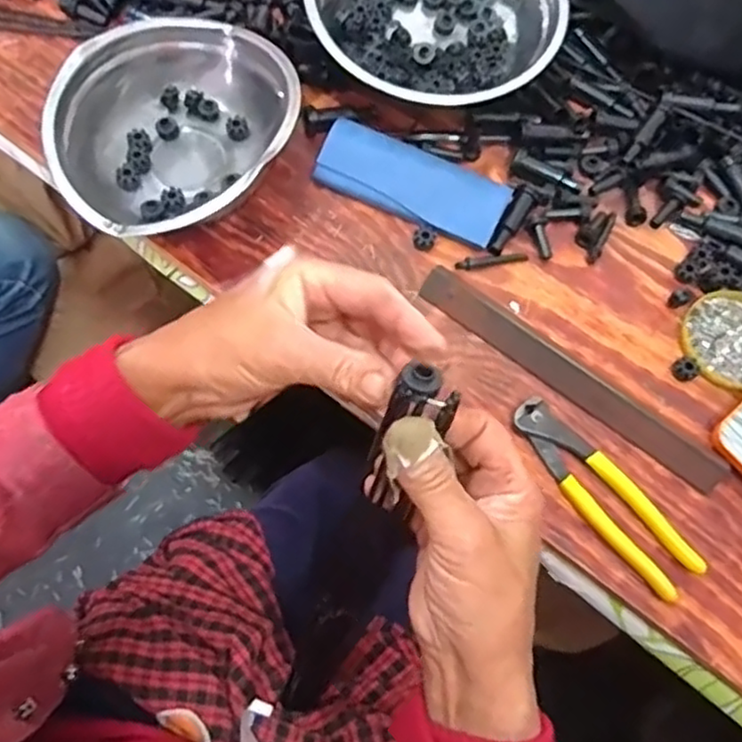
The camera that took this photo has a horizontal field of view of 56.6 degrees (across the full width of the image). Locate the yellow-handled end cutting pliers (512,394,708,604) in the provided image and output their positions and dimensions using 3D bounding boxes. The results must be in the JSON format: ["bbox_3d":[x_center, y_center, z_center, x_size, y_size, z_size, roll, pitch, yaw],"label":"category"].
[{"bbox_3d":[0.166,0.089,0.500,0.044,0.013,0.164,-39,75,-18],"label":"yellow-handled end cutting pliers"}]

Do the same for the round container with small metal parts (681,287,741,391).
[{"bbox_3d":[0.295,-0.027,0.558,0.088,0.014,0.082,2,67,-4],"label":"round container with small metal parts"}]

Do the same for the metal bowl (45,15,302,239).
[{"bbox_3d":[-0.156,-0.196,0.565,0.210,0.060,0.186,-41,76,-18],"label":"metal bowl"}]

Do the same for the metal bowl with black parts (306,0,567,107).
[{"bbox_3d":[0.058,-0.323,0.617,0.218,0.086,0.187,10,86,5],"label":"metal bowl with black parts"}]

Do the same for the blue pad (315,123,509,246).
[{"bbox_3d":[0.034,-0.160,0.583,0.158,0.028,0.056,22,72,7],"label":"blue pad"}]

